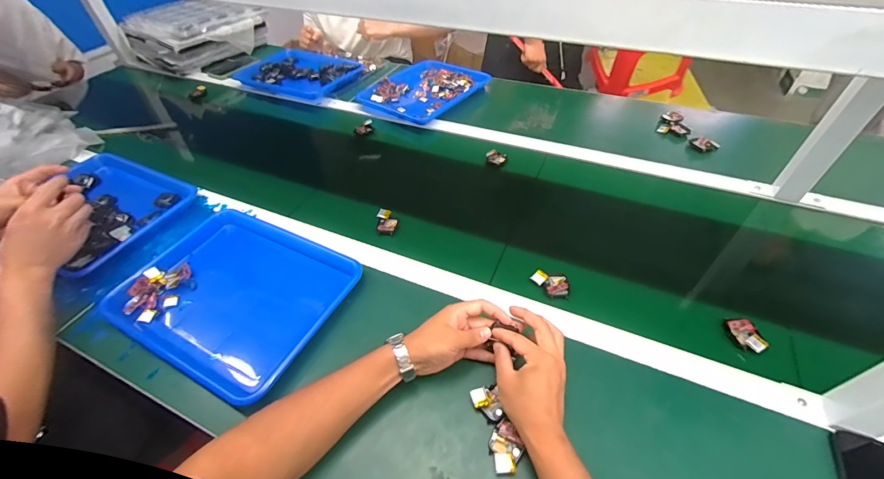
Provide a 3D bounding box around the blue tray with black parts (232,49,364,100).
[{"bbox_3d":[-0.420,-0.517,1.135,0.340,0.038,0.265,22,52,21],"label":"blue tray with black parts"}]

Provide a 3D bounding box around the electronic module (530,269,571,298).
[{"bbox_3d":[0.167,0.069,0.577,0.056,0.015,0.040,6,48,9],"label":"electronic module"}]

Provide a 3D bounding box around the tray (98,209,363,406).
[{"bbox_3d":[-0.319,0.083,0.586,0.332,0.040,0.258,19,51,20],"label":"tray"}]

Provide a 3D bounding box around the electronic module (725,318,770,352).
[{"bbox_3d":[0.415,0.131,0.507,0.032,0.014,0.051,-7,47,-3],"label":"electronic module"}]

